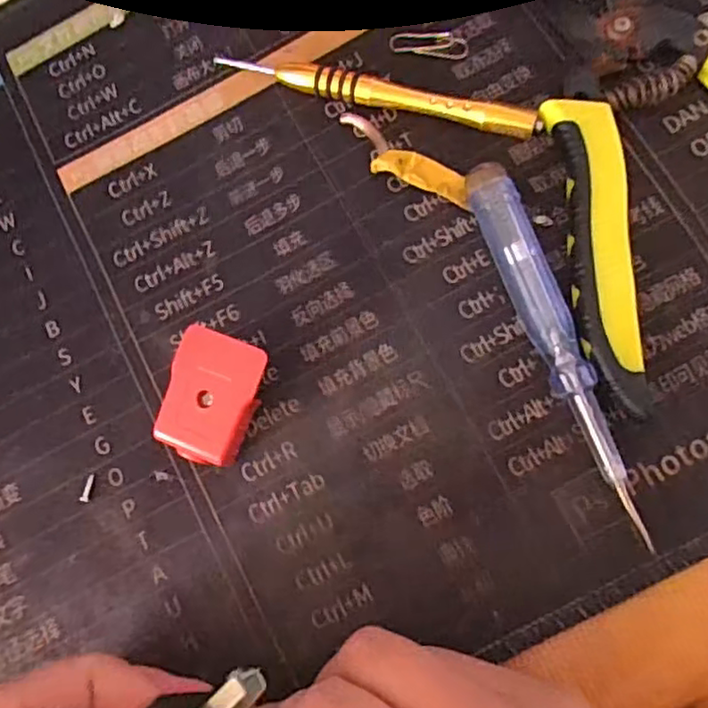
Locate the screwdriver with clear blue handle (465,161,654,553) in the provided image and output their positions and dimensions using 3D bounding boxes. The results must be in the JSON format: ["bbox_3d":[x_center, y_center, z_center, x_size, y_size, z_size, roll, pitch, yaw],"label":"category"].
[{"bbox_3d":[0.063,-0.003,0.202,0.015,0.013,0.119,-22,79,3],"label":"screwdriver with clear blue handle"}]

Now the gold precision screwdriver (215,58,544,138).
[{"bbox_3d":[0.007,-0.091,0.226,0.113,0.012,0.012,20,83,10],"label":"gold precision screwdriver"}]

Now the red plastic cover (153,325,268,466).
[{"bbox_3d":[-0.045,0.014,0.212,0.028,0.015,0.039,19,83,10],"label":"red plastic cover"}]

